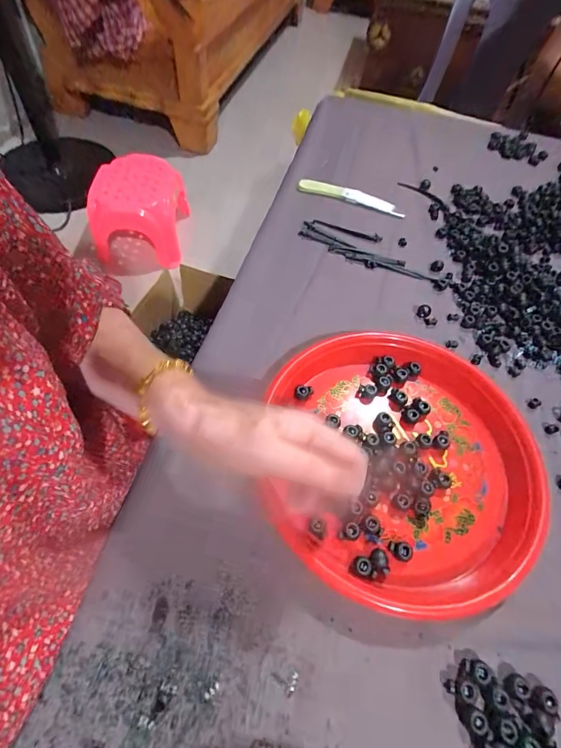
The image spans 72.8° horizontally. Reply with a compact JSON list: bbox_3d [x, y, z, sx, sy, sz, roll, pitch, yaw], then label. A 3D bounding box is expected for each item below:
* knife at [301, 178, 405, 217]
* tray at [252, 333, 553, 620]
[{"bbox_3d":[0.110,-0.276,0.591,0.165,0.014,0.024,20,58,9],"label":"knife"},{"bbox_3d":[0.114,0.074,0.351,0.246,0.030,0.246,2,57,-3],"label":"tray"}]

